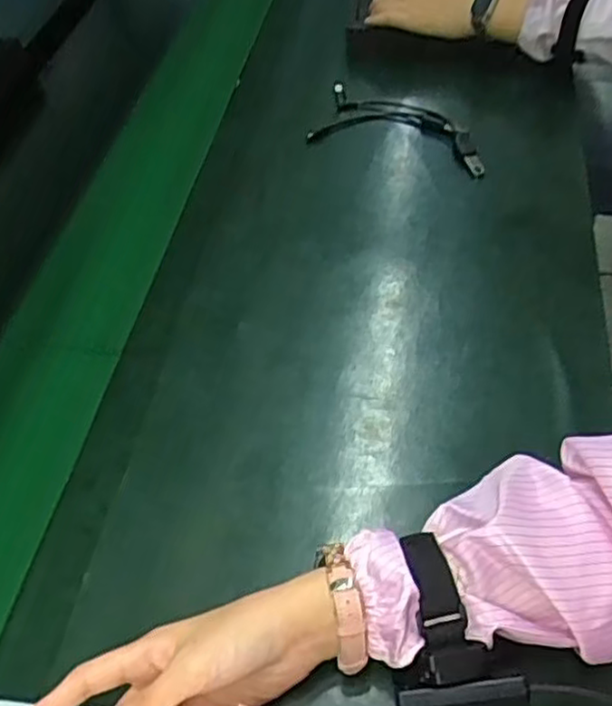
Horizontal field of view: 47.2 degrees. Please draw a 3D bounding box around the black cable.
[{"bbox_3d":[0.108,-0.247,0.762,0.192,0.023,0.097,17,55,18],"label":"black cable"}]

